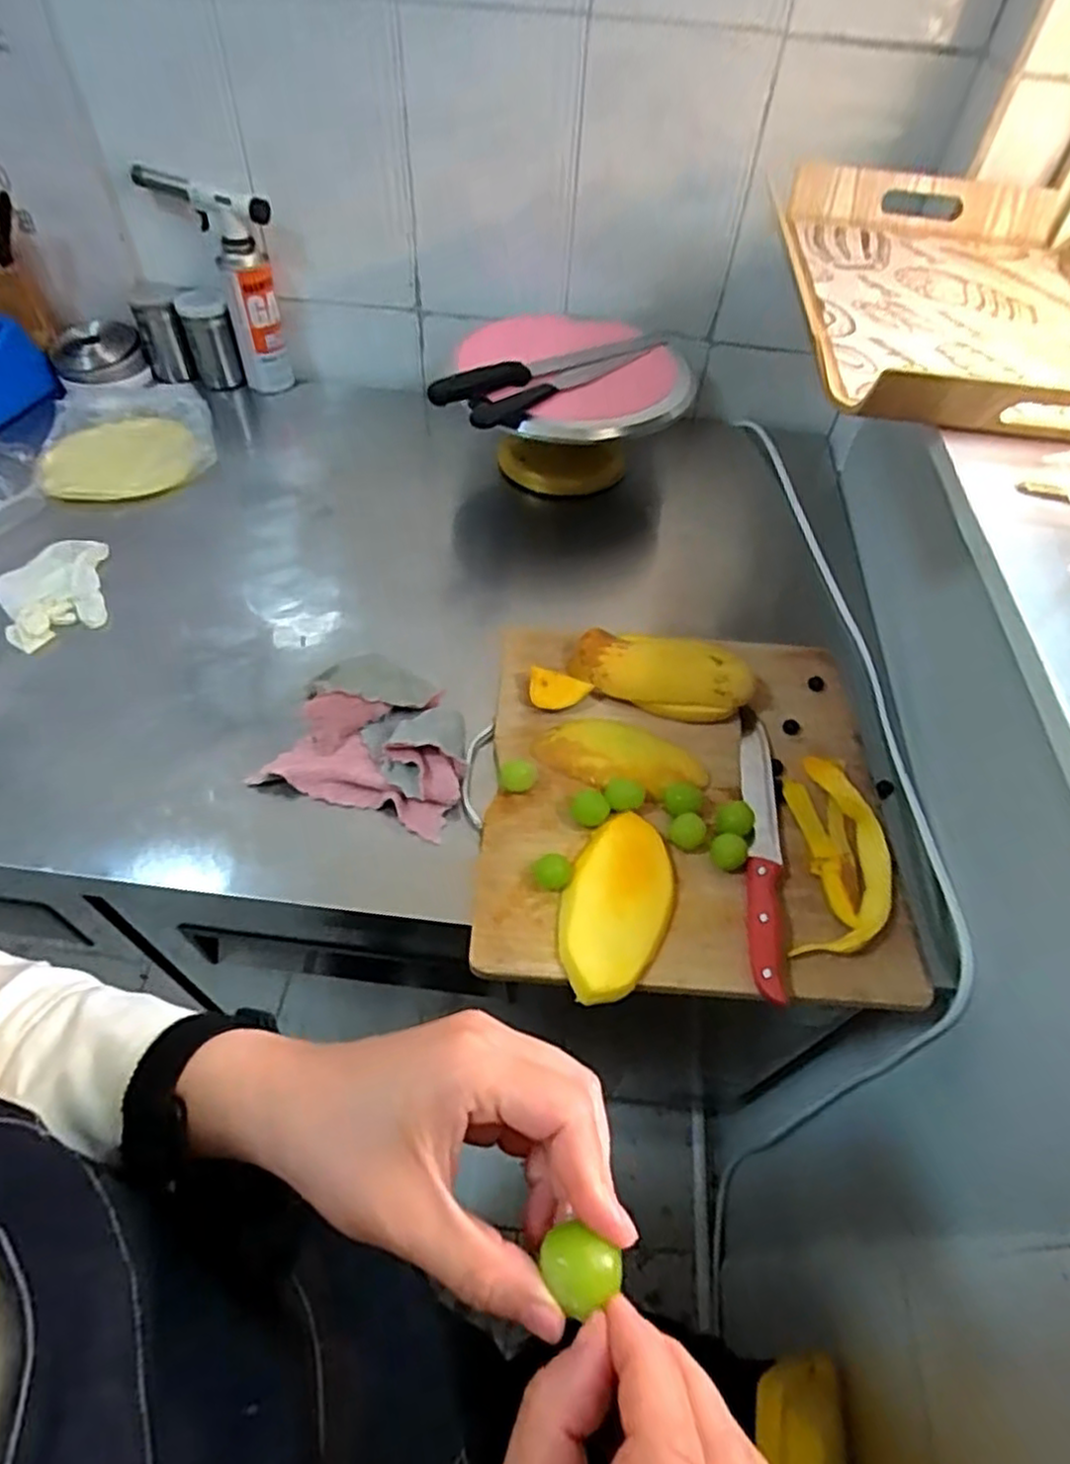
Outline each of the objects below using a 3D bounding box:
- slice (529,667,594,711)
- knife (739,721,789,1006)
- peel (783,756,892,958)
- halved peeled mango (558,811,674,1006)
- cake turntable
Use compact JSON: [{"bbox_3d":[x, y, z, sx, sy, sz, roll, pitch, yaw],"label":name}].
[{"bbox_3d":[0.022,-0.036,0.660,0.056,0.025,0.030,13,52,6],"label":"slice"},{"bbox_3d":[0.185,0.093,0.577,0.029,0.023,0.252,10,52,4],"label":"knife"},{"bbox_3d":[0.247,0.097,0.580,0.073,0.022,0.186,12,52,5],"label":"peel"},{"bbox_3d":[0.062,0.132,0.543,0.078,0.029,0.148,22,54,13],"label":"halved peeled mango"},{"bbox_3d":[0.052,-0.393,0.884,0.234,0.144,0.230,-8,53,-10],"label":"cake turntable"}]

